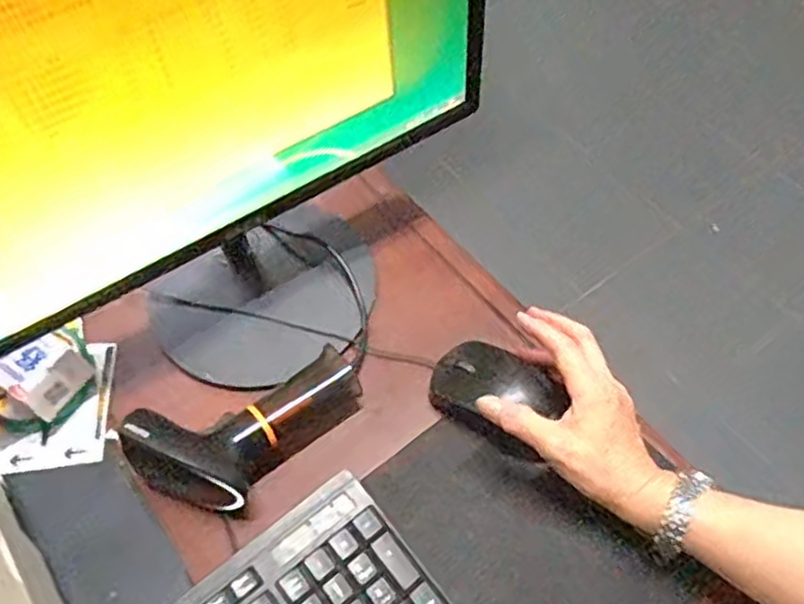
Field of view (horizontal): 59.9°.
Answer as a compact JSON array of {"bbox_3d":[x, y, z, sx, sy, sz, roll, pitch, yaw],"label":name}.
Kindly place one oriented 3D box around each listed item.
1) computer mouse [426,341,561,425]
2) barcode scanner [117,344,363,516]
[{"bbox_3d":[0.068,0.064,0.507,0.092,0.037,0.058,29,63,20],"label":"computer mouse"},{"bbox_3d":[-0.101,0.093,0.488,0.162,0.062,0.079,-23,57,-28],"label":"barcode scanner"}]

